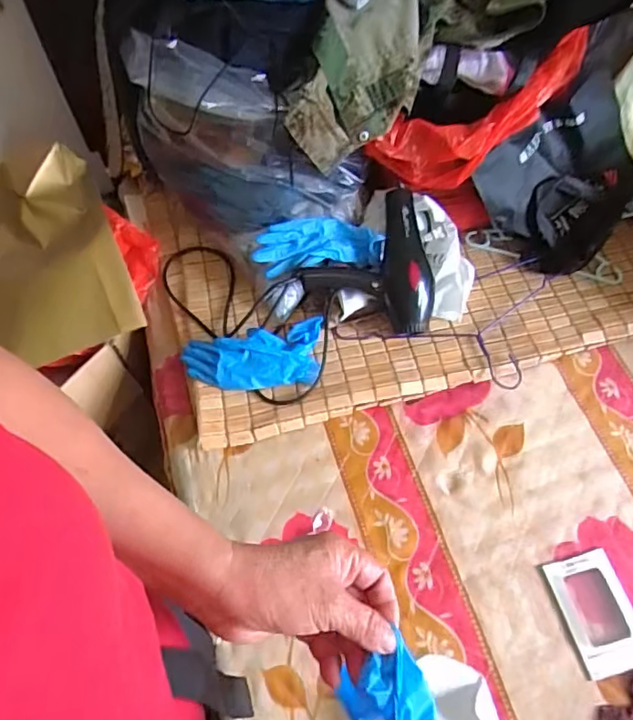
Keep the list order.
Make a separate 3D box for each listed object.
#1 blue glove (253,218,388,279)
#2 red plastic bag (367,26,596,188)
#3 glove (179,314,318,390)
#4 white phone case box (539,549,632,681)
[{"bbox_3d":[0.002,-0.190,0.881,0.199,0.023,0.085,-8,87,-4],"label":"blue glove"},{"bbox_3d":[0.270,-0.365,0.827,0.367,0.097,0.104,-30,65,2],"label":"red plastic bag"},{"bbox_3d":[-0.094,0.001,0.861,0.220,0.035,0.107,-13,63,-5],"label":"glove"},{"bbox_3d":[0.363,0.326,0.704,0.089,0.008,0.138,-14,63,-6],"label":"white phone case box"}]

